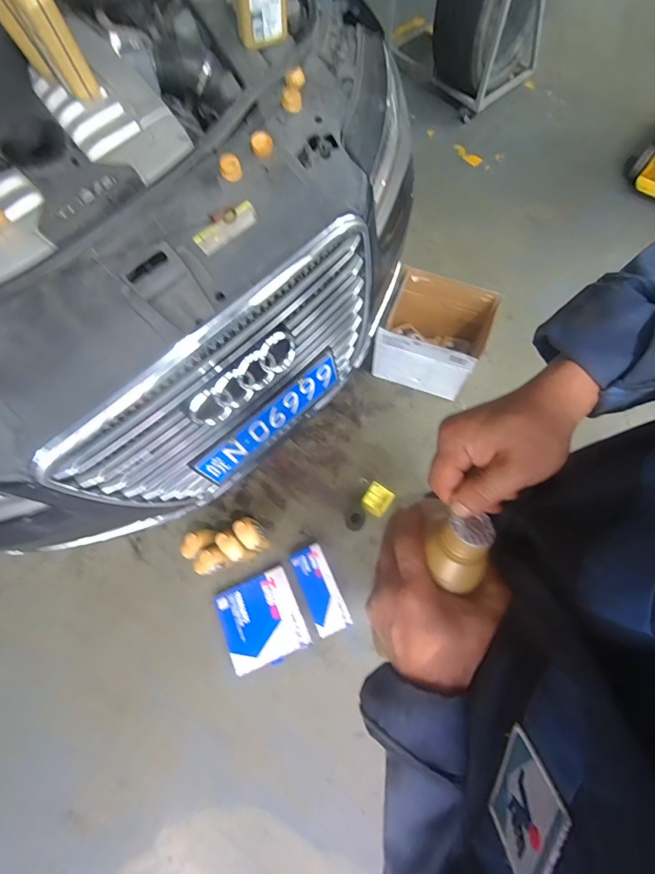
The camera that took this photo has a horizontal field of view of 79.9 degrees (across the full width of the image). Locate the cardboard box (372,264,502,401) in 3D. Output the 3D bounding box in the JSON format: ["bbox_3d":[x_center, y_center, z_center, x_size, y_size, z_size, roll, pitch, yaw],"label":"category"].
[{"bbox_3d":[0.385,-0.354,1.411,0.362,0.316,0.267,17,74,9],"label":"cardboard box"}]

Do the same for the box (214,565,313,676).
[{"bbox_3d":[-0.226,0.624,1.334,0.269,0.067,0.278,-25,72,-4],"label":"box"}]

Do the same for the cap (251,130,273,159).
[{"bbox_3d":[-0.134,-0.601,0.801,0.043,0.024,0.051,-10,72,1],"label":"cap"}]

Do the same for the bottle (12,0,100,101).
[{"bbox_3d":[-0.538,-0.791,0.741,0.058,0.213,0.098,-34,73,-7],"label":"bottle"}]

